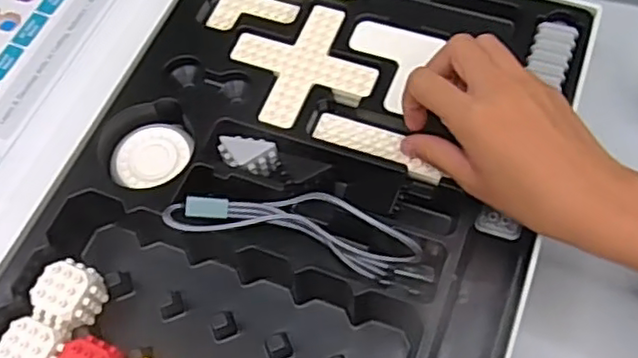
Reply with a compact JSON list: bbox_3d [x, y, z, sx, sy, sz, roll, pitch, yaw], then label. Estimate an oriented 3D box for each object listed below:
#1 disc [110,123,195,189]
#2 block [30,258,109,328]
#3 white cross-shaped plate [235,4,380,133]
[{"bbox_3d":[-0.114,-0.015,0.437,0.046,0.007,0.052,26,66,18],"label":"disc"},{"bbox_3d":[-0.154,0.073,0.399,0.034,0.032,0.041,18,64,15],"label":"block"},{"bbox_3d":[-0.011,-0.080,0.446,0.082,0.006,0.080,-22,61,-7],"label":"white cross-shaped plate"}]

